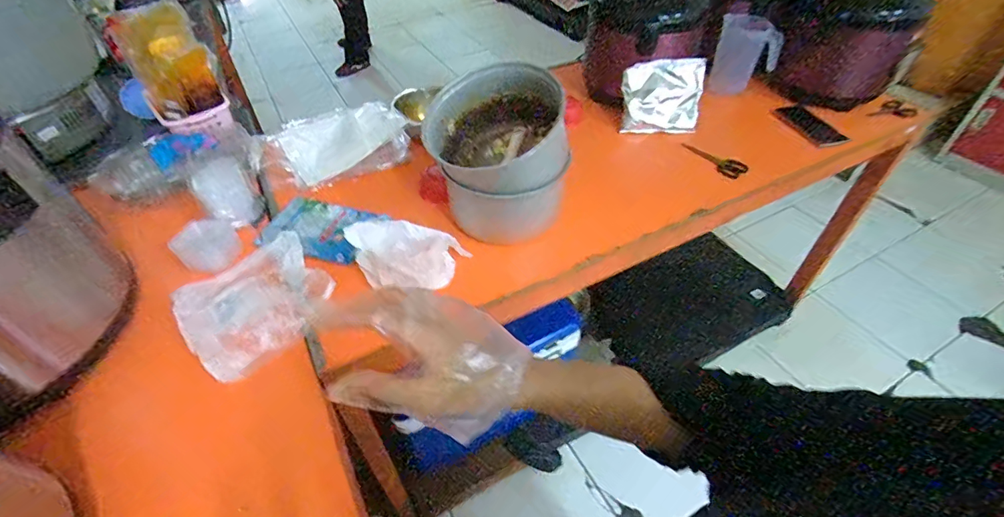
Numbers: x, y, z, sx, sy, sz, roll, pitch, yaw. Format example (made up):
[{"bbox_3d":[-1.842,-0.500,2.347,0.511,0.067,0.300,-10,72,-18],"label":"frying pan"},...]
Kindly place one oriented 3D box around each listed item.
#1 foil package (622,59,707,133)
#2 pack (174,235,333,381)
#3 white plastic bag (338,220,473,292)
[{"bbox_3d":[0.367,-0.369,1.062,0.176,0.155,0.053,6,28,27],"label":"foil package"},{"bbox_3d":[-0.394,0.068,0.743,0.210,0.037,0.209,-35,55,-27],"label":"pack"},{"bbox_3d":[-0.166,-0.015,0.781,0.197,0.053,0.124,6,48,8],"label":"white plastic bag"}]

